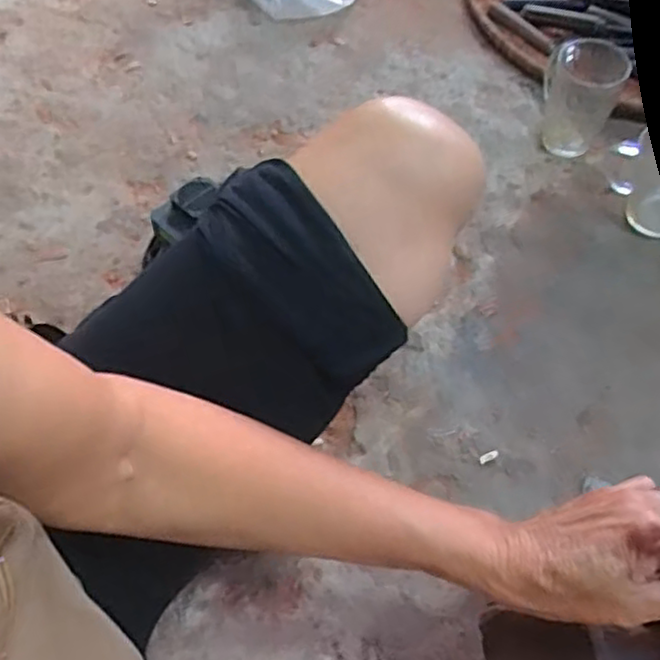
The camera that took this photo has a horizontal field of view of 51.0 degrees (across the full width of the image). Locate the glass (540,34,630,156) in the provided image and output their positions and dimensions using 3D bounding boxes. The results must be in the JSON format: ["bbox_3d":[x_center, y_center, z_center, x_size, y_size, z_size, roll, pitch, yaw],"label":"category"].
[{"bbox_3d":[0.273,-0.260,0.772,0.077,0.133,0.079,0,65,0],"label":"glass"}]

